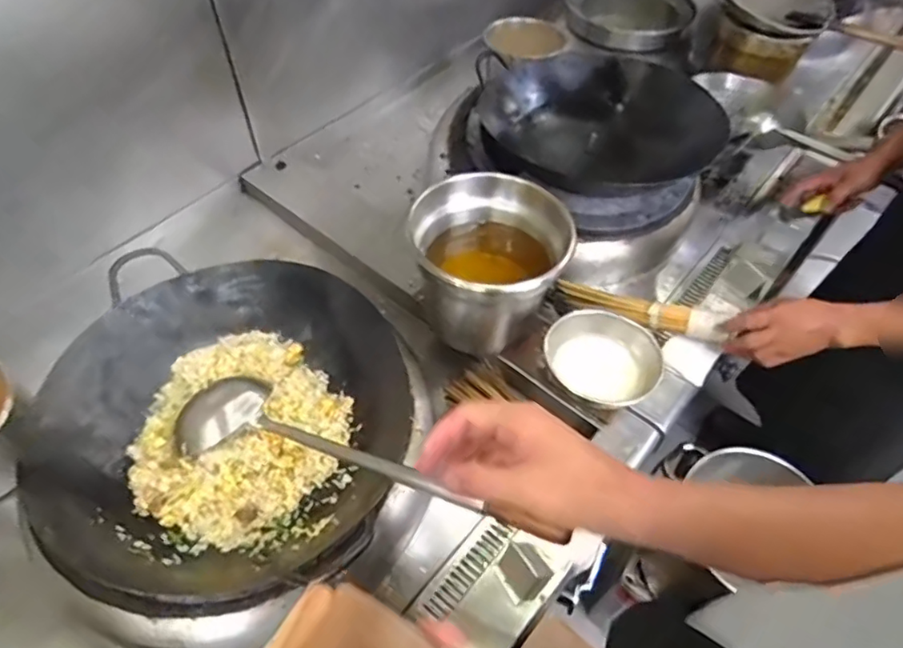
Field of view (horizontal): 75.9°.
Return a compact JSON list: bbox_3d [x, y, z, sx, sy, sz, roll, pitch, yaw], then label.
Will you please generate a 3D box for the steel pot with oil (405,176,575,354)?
[{"bbox_3d":[0.057,-0.085,0.864,0.216,0.178,0.202,8,53,6],"label":"steel pot with oil"}]

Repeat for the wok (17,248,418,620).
[{"bbox_3d":[-0.269,0.119,0.721,0.398,0.120,0.409,5,52,4],"label":"wok"}]

